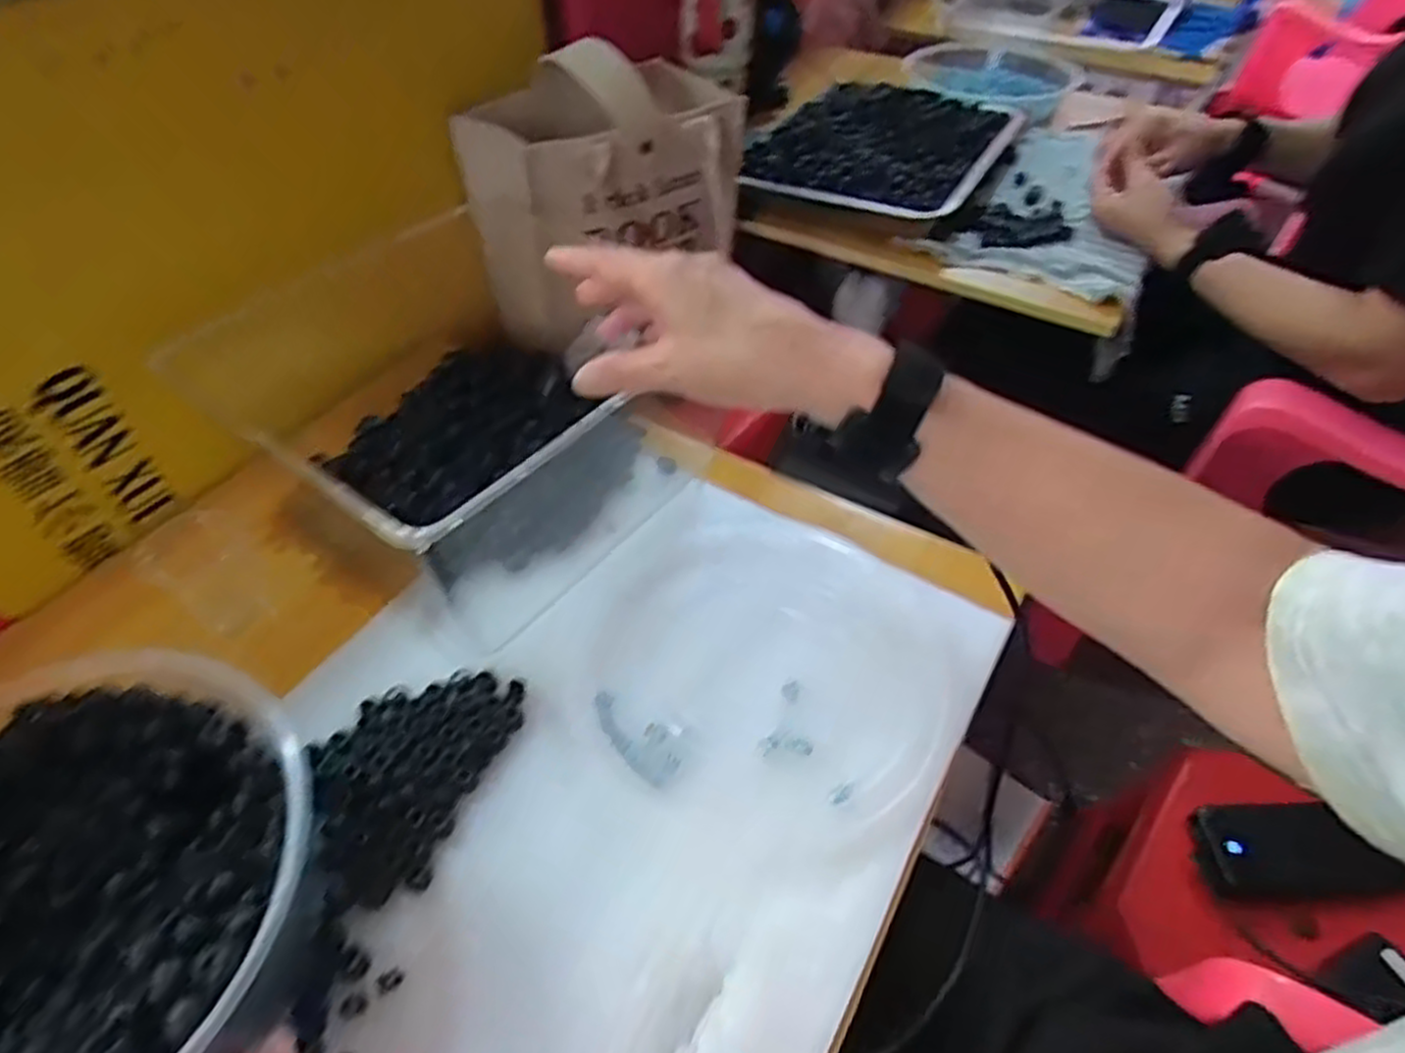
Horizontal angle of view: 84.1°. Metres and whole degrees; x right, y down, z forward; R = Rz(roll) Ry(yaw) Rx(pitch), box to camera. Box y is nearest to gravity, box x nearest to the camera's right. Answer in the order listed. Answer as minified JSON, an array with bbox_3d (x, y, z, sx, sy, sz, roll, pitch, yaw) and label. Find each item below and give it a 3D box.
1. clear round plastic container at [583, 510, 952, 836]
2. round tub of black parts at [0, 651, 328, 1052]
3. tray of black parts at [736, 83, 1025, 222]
[{"bbox_3d":[0.046,0.090,0.536,0.228,0.013,0.234,0,49,0],"label":"clear round plastic container"},{"bbox_3d":[-0.308,0.187,0.380,0.227,0.089,0.230,0,49,0],"label":"round tub of black parts"},{"bbox_3d":[0.209,-0.459,0.923,0.261,0.033,0.326,24,52,19],"label":"tray of black parts"}]

